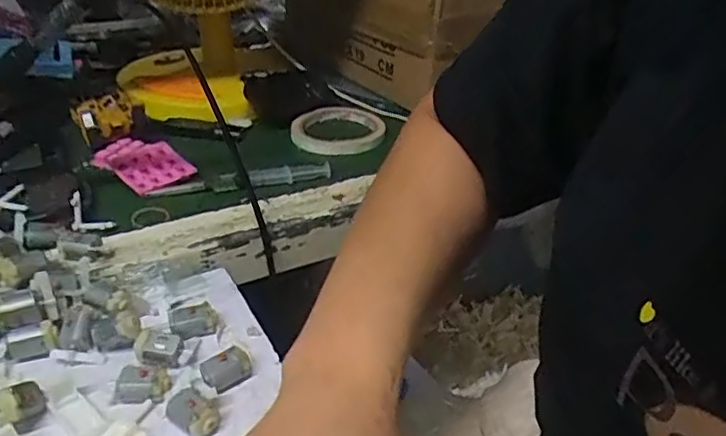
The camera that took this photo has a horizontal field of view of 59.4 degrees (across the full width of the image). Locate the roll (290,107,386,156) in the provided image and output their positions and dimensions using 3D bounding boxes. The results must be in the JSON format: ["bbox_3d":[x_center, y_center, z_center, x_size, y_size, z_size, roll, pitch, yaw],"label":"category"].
[{"bbox_3d":[-0.029,-0.096,0.676,0.096,0.017,0.093,3,34,-2],"label":"roll"}]

